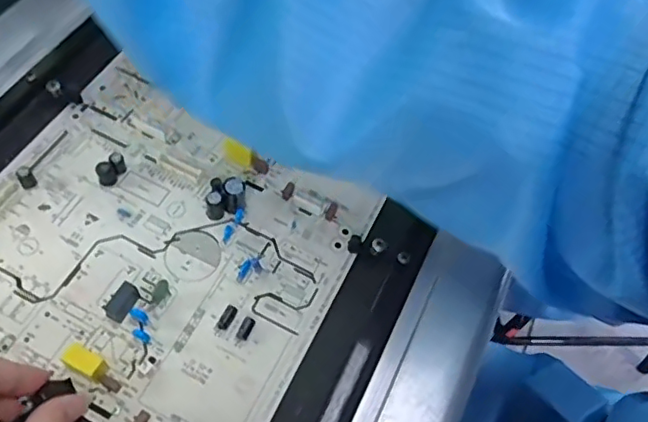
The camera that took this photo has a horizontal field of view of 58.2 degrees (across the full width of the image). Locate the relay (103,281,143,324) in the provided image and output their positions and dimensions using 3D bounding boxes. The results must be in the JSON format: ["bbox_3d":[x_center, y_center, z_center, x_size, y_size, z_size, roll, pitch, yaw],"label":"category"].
[{"bbox_3d":[-0.102,0.046,0.296,0.009,0.012,0.019,30,61,10],"label":"relay"}]

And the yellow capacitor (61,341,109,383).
[{"bbox_3d":[-0.113,0.072,0.276,0.016,0.017,0.012,27,61,9],"label":"yellow capacitor"}]

